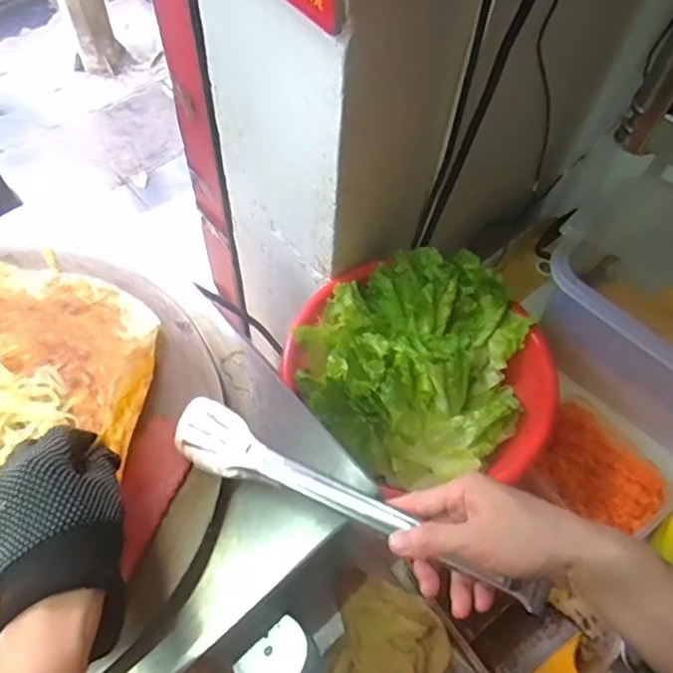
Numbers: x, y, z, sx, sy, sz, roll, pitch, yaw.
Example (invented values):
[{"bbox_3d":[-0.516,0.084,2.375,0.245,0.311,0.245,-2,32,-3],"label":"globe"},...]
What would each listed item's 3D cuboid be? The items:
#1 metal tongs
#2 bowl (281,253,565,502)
[{"bbox_3d":[0.003,0.115,0.429,0.283,0.025,0.043,22,61,20],"label":"metal tongs"},{"bbox_3d":[0.086,0.029,0.652,0.259,0.125,0.231,-8,61,-7],"label":"bowl"}]

